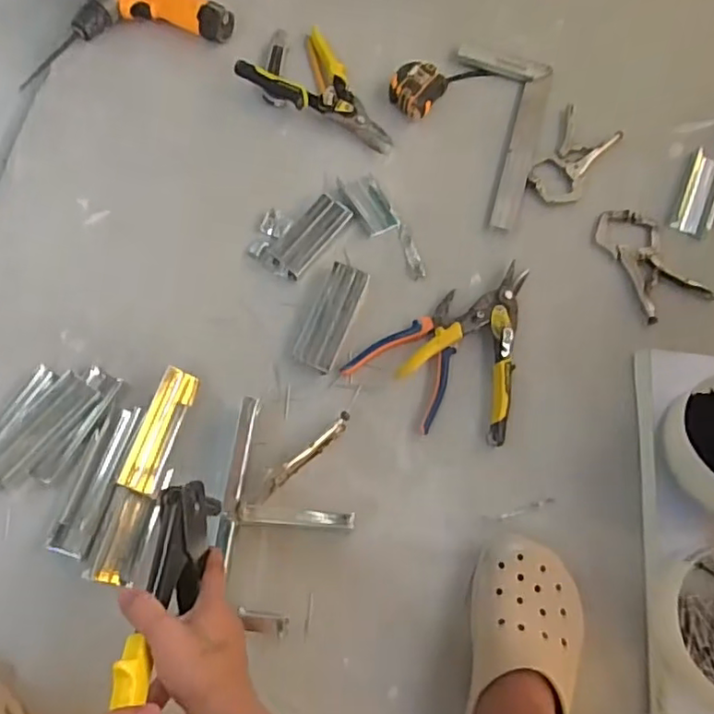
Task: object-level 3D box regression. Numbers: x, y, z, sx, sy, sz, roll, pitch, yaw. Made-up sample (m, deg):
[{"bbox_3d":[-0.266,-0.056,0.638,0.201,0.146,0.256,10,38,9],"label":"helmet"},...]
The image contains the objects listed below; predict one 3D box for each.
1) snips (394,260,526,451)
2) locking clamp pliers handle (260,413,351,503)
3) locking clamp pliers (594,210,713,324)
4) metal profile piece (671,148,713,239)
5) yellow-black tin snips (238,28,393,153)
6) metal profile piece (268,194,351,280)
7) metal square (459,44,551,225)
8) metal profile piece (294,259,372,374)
[{"bbox_3d":[0.174,-0.011,0.741,0.140,0.025,0.209,42,75,12],"label":"snips"},{"bbox_3d":[-0.056,0.108,0.684,0.129,0.053,0.019,-39,76,-14],"label":"locking clamp pliers handle"},{"bbox_3d":[0.385,-0.131,0.810,0.087,0.017,0.161,-22,73,-9],"label":"locking clamp pliers"},{"bbox_3d":[0.481,-0.230,0.850,0.045,0.019,0.140,25,72,7],"label":"metal profile piece"},{"bbox_3d":[-0.048,-0.367,0.874,0.132,0.033,0.224,-38,76,-13],"label":"yellow-black tin snips"},{"bbox_3d":[-0.058,-0.158,0.795,0.048,0.023,0.118,39,74,11],"label":"metal profile piece"},{"bbox_3d":[0.193,-0.317,0.871,0.132,0.010,0.288,13,71,3],"label":"metal square"},{"bbox_3d":[-0.032,-0.050,0.761,0.050,0.016,0.138,21,71,6],"label":"metal profile piece"}]

